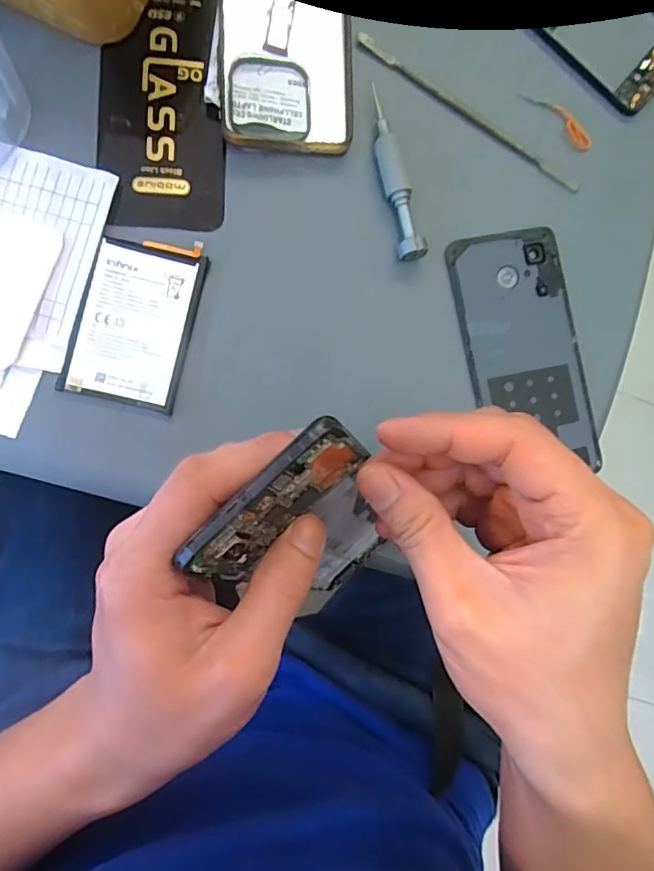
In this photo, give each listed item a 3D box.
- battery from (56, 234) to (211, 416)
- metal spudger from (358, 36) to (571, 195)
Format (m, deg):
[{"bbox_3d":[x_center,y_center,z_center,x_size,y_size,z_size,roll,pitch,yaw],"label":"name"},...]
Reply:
[{"bbox_3d":[-0.110,-0.066,0.309,0.062,0.004,0.096,14,85,-7],"label":"battery"},{"bbox_3d":[0.091,-0.205,0.342,0.166,0.005,0.010,34,83,-5],"label":"metal spudger"}]

